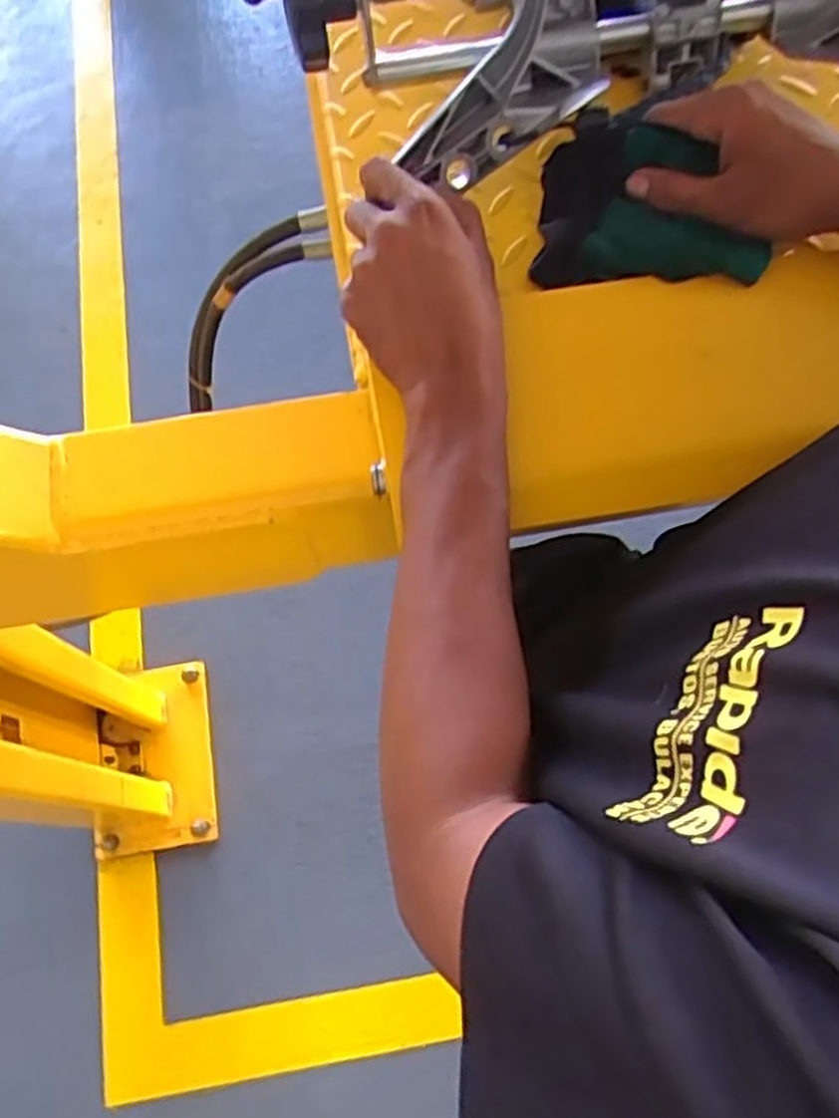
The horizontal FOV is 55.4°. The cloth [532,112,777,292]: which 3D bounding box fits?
[{"bbox_3d":[0.146,-0.234,0.512,0.138,0.038,0.115,0,70,1],"label":"cloth"}]

